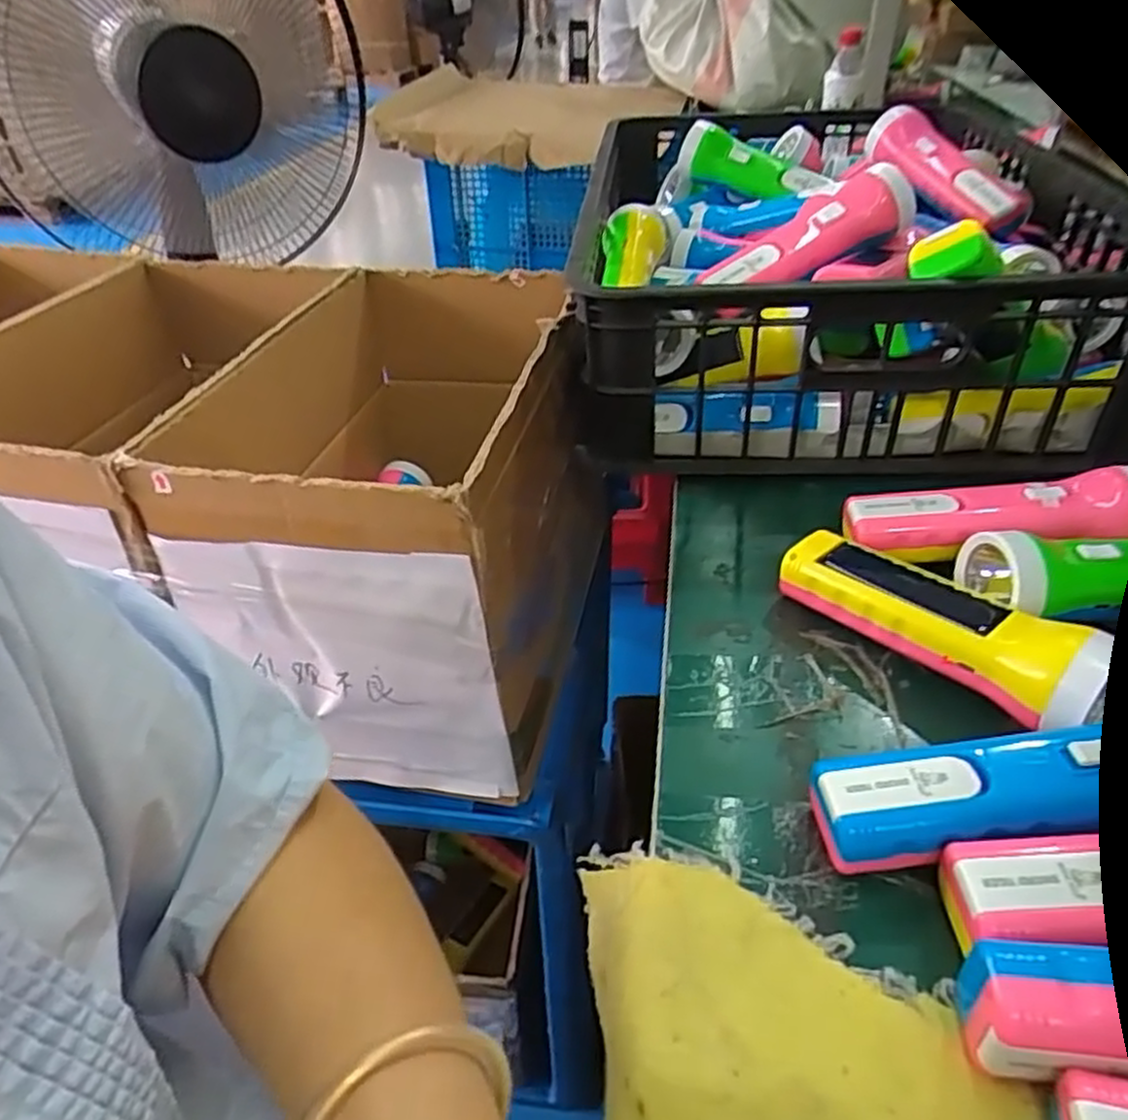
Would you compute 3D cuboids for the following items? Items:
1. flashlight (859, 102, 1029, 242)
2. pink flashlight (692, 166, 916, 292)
[{"bbox_3d":[0.319,-0.328,0.655,0.060,0.037,0.155,-20,61,-22],"label":"flashlight"},{"bbox_3d":[0.177,-0.233,0.570,0.157,0.050,0.049,-28,3,1],"label":"pink flashlight"}]

